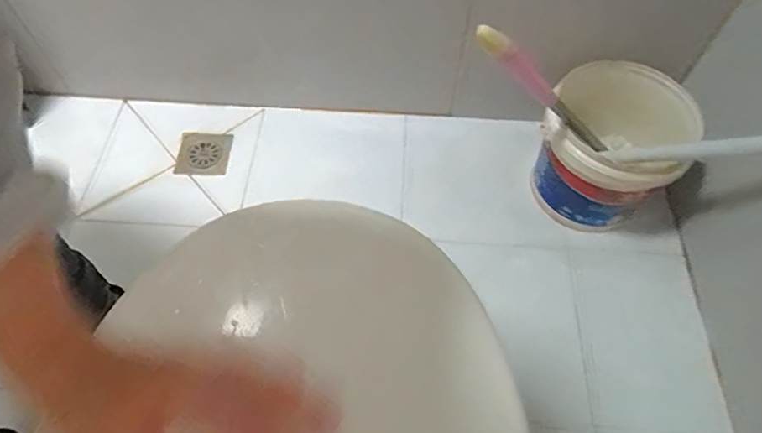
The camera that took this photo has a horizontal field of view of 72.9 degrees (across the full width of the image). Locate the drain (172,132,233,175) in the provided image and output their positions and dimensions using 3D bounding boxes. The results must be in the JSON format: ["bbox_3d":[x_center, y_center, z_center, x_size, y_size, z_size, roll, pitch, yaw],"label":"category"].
[{"bbox_3d":[-0.368,-0.130,1.068,0.113,0.007,0.110,4,61,2],"label":"drain"}]

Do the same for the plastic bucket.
[{"bbox_3d":[0.390,-0.124,0.896,0.225,0.208,0.225,0,61,0],"label":"plastic bucket"}]

